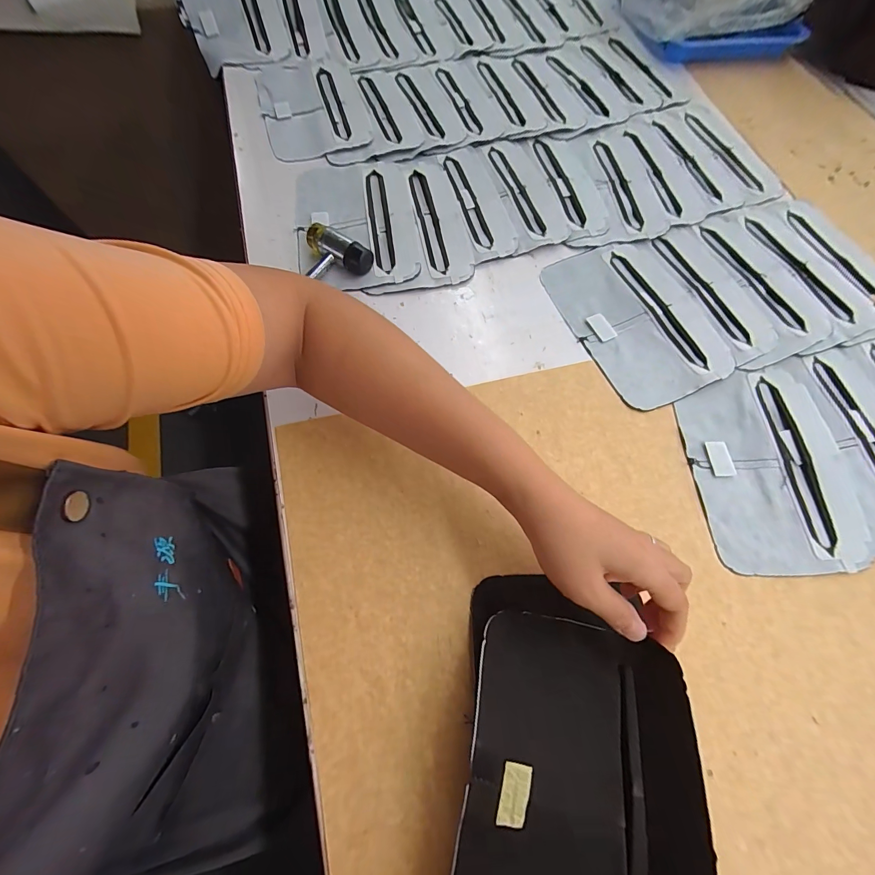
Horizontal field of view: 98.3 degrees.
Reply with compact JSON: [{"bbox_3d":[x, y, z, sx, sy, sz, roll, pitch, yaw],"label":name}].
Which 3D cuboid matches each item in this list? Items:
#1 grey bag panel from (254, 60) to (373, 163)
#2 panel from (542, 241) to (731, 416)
[{"bbox_3d":[-0.170,-0.453,0.517,0.134,0.017,0.202,-16,69,-6],"label":"grey bag panel"},{"bbox_3d":[0.210,-0.128,0.398,0.138,0.004,0.191,-19,69,-7],"label":"panel"}]

